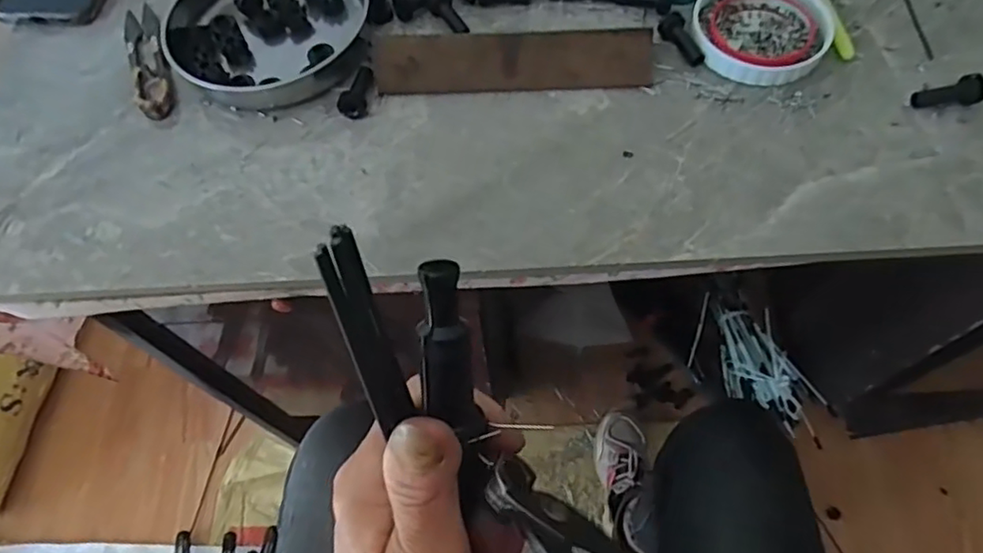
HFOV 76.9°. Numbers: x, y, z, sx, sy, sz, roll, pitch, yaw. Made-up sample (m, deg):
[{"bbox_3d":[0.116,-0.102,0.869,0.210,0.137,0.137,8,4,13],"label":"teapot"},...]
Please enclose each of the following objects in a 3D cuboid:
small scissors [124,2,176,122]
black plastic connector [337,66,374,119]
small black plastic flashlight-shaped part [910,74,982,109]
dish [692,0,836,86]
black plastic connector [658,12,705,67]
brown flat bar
[{"bbox_3d":[-0.245,-0.155,0.442,0.024,0.008,0.116,-21,61,-8],"label":"small scissors"},{"bbox_3d":[-0.090,-0.125,0.412,0.017,0.015,0.041,3,61,5],"label":"black plastic connector"},{"bbox_3d":[0.284,-0.113,0.385,0.037,0.017,0.016,-10,60,-2],"label":"small black plastic flashlight-shaped part"},{"bbox_3d":[0.185,-0.171,0.428,0.089,0.014,0.093,-2,60,3],"label":"dish"},{"bbox_3d":[0.130,-0.160,0.421,0.018,0.012,0.042,-28,78,-12],"label":"black plastic connector"},{"bbox_3d":[0.014,-0.141,0.408,0.179,0.036,0.006,0,20,3],"label":"brown flat bar"}]

